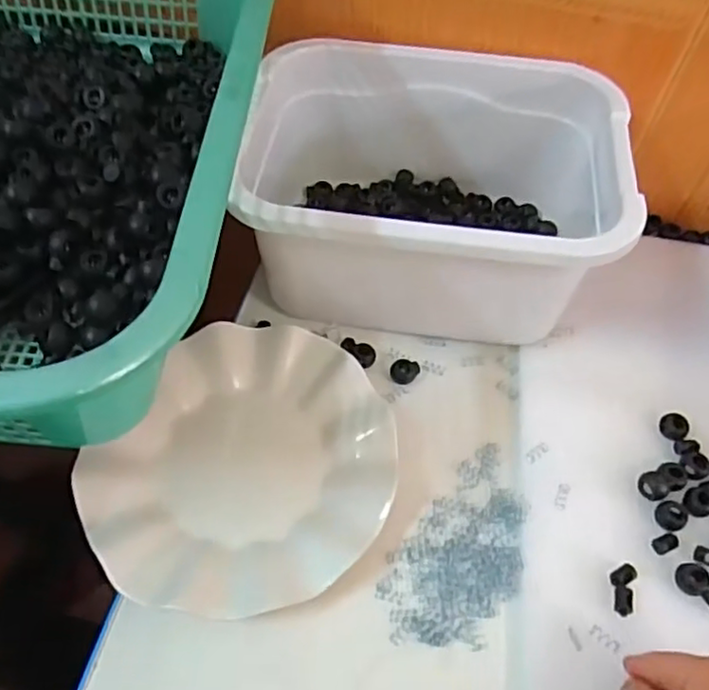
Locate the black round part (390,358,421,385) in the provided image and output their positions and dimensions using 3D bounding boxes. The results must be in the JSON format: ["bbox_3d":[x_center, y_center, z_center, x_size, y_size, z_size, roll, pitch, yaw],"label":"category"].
[{"bbox_3d":[0.034,0.018,0.452,0.018,0.008,0.019,2,55,-3],"label":"black round part"}]

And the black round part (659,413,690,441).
[{"bbox_3d":[0.210,0.053,0.426,0.017,0.007,0.016,2,55,-3],"label":"black round part"}]

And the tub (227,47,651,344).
[{"bbox_3d":[0.050,-0.105,0.457,0.235,0.114,0.184,4,54,-2],"label":"tub"}]

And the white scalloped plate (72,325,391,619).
[{"bbox_3d":[-0.061,0.071,0.391,0.163,0.023,0.181,25,56,13],"label":"white scalloped plate"}]

